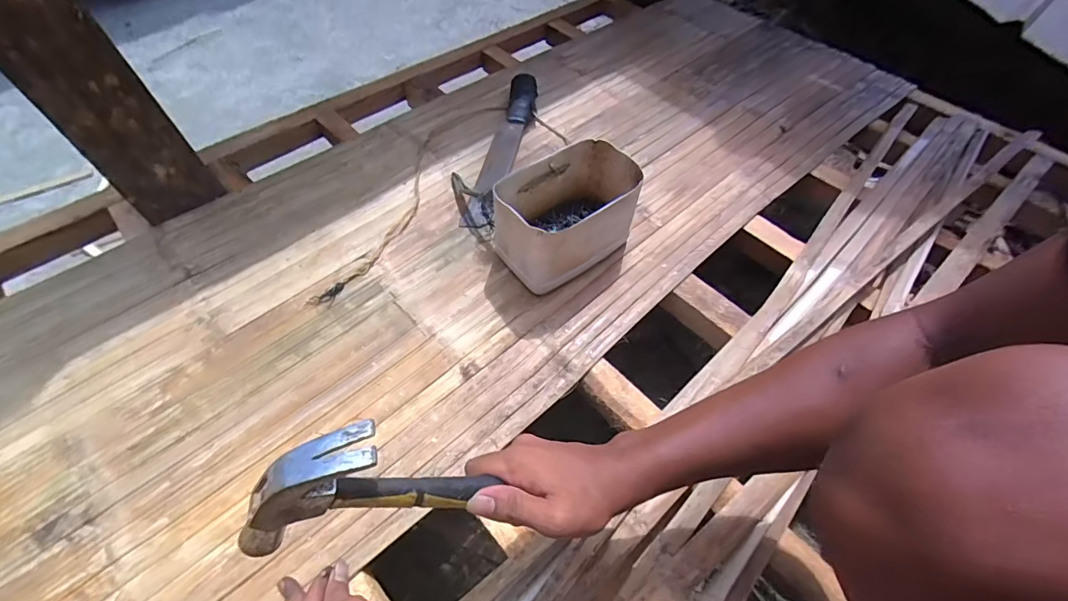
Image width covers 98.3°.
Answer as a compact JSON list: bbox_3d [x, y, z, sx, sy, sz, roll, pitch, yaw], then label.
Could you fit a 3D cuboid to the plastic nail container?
[{"bbox_3d":[0.047,-0.116,0.626,0.194,0.126,0.120,-33,62,-22],"label":"plastic nail container"}]

